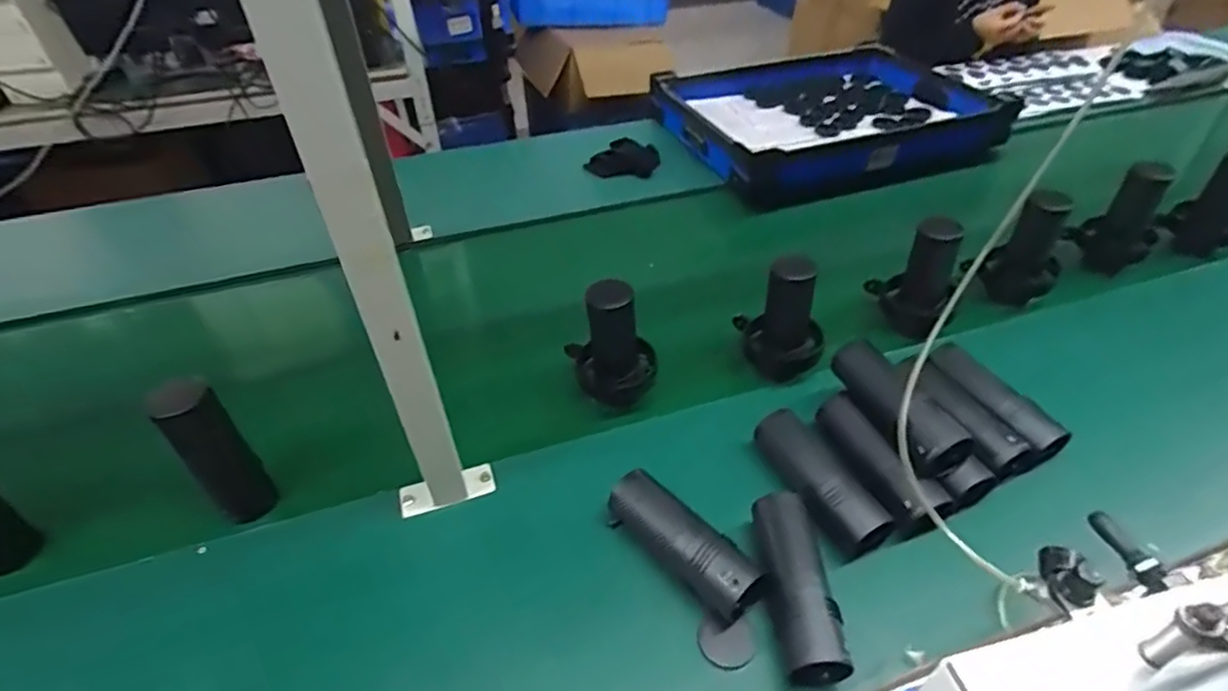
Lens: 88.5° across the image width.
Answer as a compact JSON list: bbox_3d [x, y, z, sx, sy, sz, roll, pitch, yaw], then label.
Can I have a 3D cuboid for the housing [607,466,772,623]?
[{"bbox_3d":[0.064,0.199,0.617,0.166,0.064,0.056,33,52,31],"label":"housing"}]

